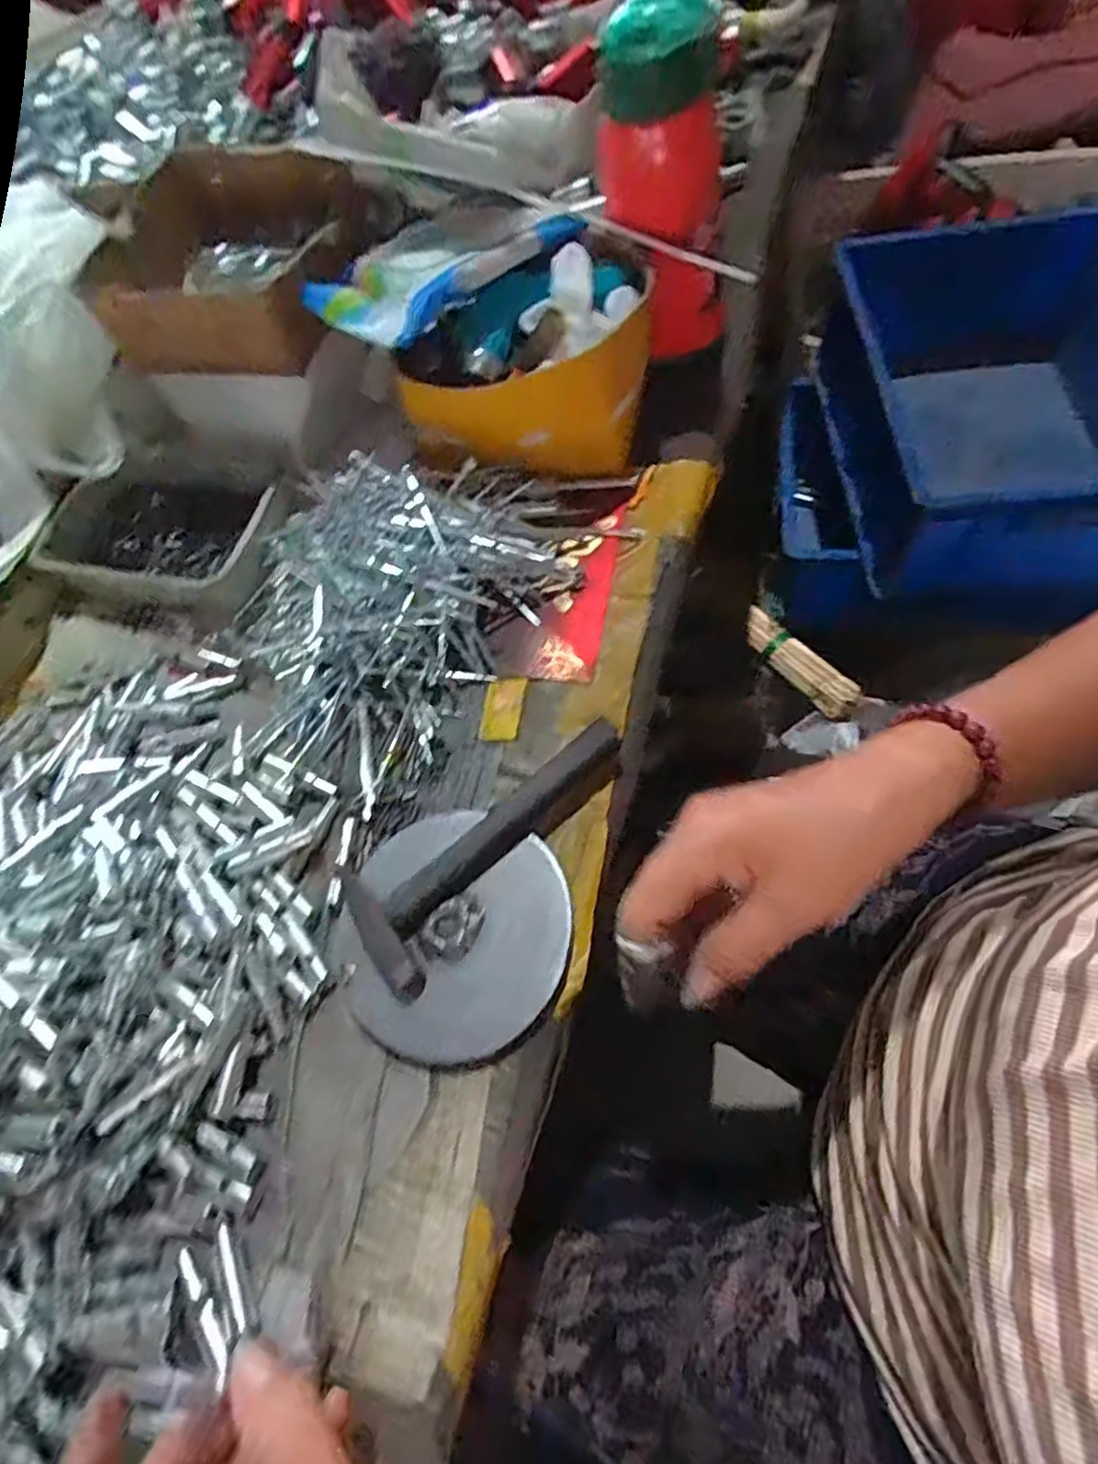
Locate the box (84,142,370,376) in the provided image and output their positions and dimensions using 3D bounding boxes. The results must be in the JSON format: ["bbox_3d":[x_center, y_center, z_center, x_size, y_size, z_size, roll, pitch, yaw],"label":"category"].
[{"bbox_3d":[-0.230,-0.352,0.516,0.180,0.067,0.184,8,65,13],"label":"box"}]

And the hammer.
[{"bbox_3d":[-0.029,0.059,0.372,0.172,0.028,0.072,-37,64,-10],"label":"hammer"}]

